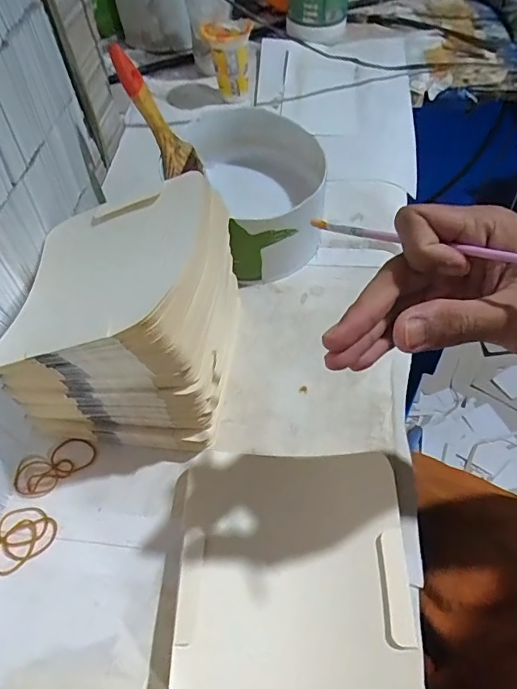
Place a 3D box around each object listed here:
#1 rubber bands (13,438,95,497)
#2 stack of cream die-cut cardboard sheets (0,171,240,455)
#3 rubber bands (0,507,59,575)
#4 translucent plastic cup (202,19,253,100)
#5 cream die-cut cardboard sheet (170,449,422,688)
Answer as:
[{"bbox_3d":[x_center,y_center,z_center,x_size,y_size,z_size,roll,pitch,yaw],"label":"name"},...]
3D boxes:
[{"bbox_3d":[-0.178,0.108,0.418,0.069,0.005,0.038,-22,57,-12],"label":"rubber bands"},{"bbox_3d":[-0.109,-0.027,0.397,0.161,0.172,0.164,5,56,7],"label":"stack of cream die-cut cardboard sheets"},{"bbox_3d":[-0.193,0.154,0.385,0.056,0.004,0.045,-35,60,-20],"label":"rubber bands"},{"bbox_3d":[-0.043,-0.407,0.692,0.068,0.098,0.060,2,55,4],"label":"translucent plastic cup"},{"bbox_3d":[0.026,0.162,0.352,0.156,0.029,0.167,-1,55,3],"label":"cream die-cut cardboard sheet"}]

